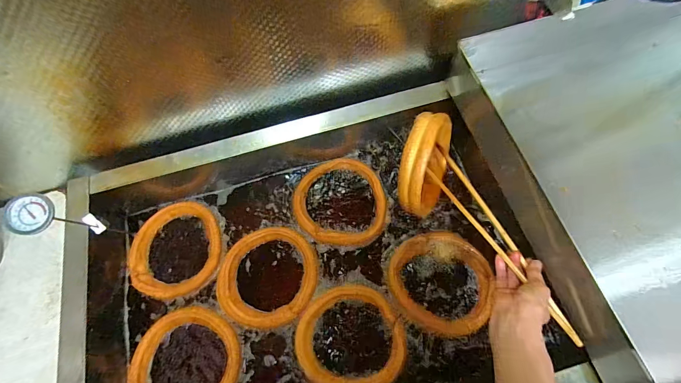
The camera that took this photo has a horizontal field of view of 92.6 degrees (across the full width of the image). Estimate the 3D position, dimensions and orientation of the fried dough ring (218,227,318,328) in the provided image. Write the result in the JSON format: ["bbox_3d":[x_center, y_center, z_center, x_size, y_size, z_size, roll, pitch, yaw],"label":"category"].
[{"bbox_3d":[-0.138,0.158,0.623,0.182,0.019,0.184,-1,67,2],"label":"fried dough ring"}]

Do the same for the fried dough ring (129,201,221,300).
[{"bbox_3d":[-0.330,0.111,0.661,0.170,0.029,0.200,-10,67,-2],"label":"fried dough ring"}]

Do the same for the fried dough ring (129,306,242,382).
[{"bbox_3d":[-0.269,0.302,0.570,0.184,0.016,0.186,-1,67,2],"label":"fried dough ring"}]

